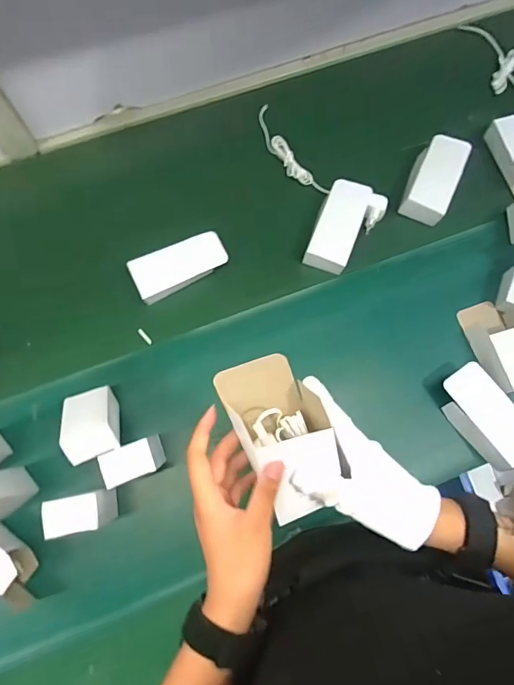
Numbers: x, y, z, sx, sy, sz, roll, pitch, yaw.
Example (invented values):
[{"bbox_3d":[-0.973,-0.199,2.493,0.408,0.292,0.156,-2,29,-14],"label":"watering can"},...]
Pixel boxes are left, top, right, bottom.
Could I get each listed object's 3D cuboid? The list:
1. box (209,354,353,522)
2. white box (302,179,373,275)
[{"bbox_3d":[0.025,0.078,0.364,0.070,0.062,0.130,-26,78,-6],"label":"box"},{"bbox_3d":[0.129,-0.184,0.697,0.076,0.041,0.144,20,77,4],"label":"white box"}]

